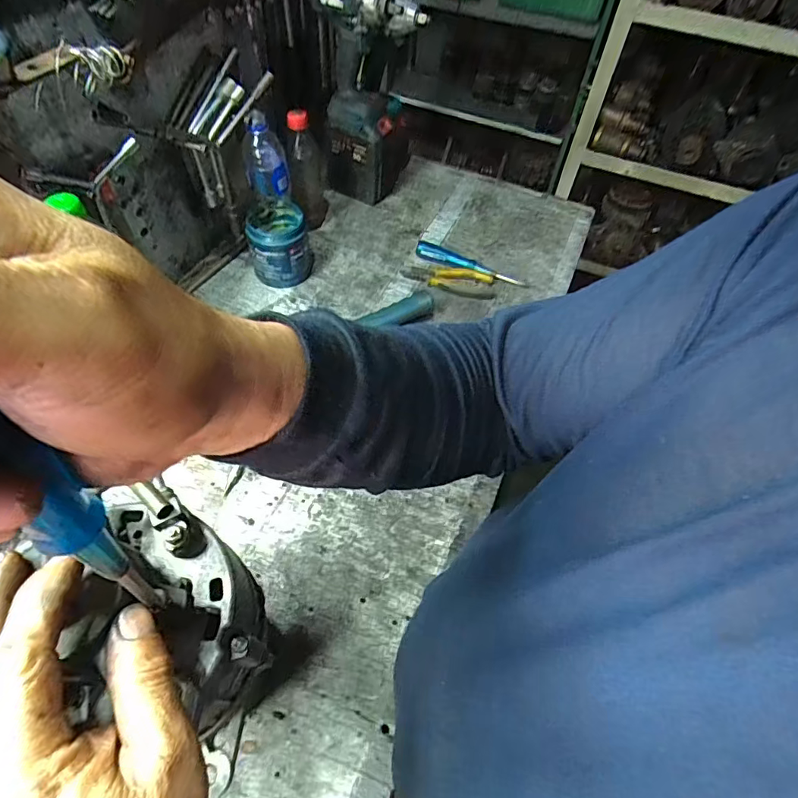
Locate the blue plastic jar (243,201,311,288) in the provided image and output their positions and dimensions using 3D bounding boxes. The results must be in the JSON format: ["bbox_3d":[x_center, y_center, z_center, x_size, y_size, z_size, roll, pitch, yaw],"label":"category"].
[{"bbox_3d":[-0.188,-0.248,0.777,0.091,0.099,0.103,-5,55,-8],"label":"blue plastic jar"}]

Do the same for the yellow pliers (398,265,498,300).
[{"bbox_3d":[0.080,-0.198,0.810,0.155,0.017,0.049,7,54,1],"label":"yellow pliers"}]

